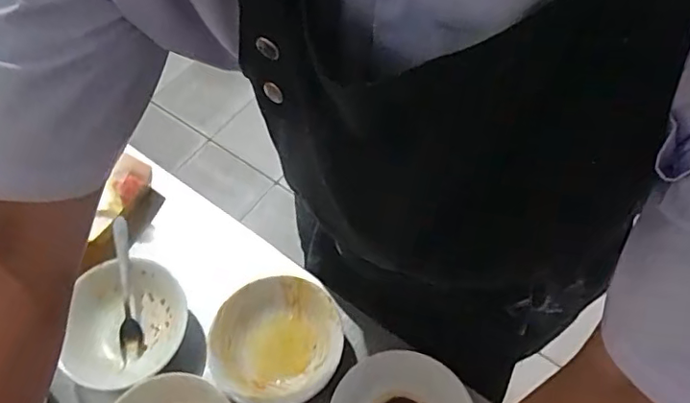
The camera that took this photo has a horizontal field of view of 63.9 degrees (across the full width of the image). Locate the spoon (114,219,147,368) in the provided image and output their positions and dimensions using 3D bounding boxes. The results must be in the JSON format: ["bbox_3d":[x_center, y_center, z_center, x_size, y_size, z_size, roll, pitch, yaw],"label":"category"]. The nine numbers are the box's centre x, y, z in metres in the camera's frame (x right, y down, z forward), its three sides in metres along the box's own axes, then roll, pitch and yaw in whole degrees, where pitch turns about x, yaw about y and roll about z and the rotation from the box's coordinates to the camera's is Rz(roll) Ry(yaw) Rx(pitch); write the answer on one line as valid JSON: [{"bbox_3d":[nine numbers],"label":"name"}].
[{"bbox_3d":[-0.271,0.109,0.688,0.026,0.014,0.177,-7,85,-1],"label":"spoon"}]

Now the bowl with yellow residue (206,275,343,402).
[{"bbox_3d":[-0.081,0.170,0.658,0.148,0.050,0.147,-1,60,2],"label":"bowl with yellow residue"}]

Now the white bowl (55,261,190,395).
[{"bbox_3d":[-0.267,0.150,0.676,0.153,0.044,0.150,-1,60,2],"label":"white bowl"}]

